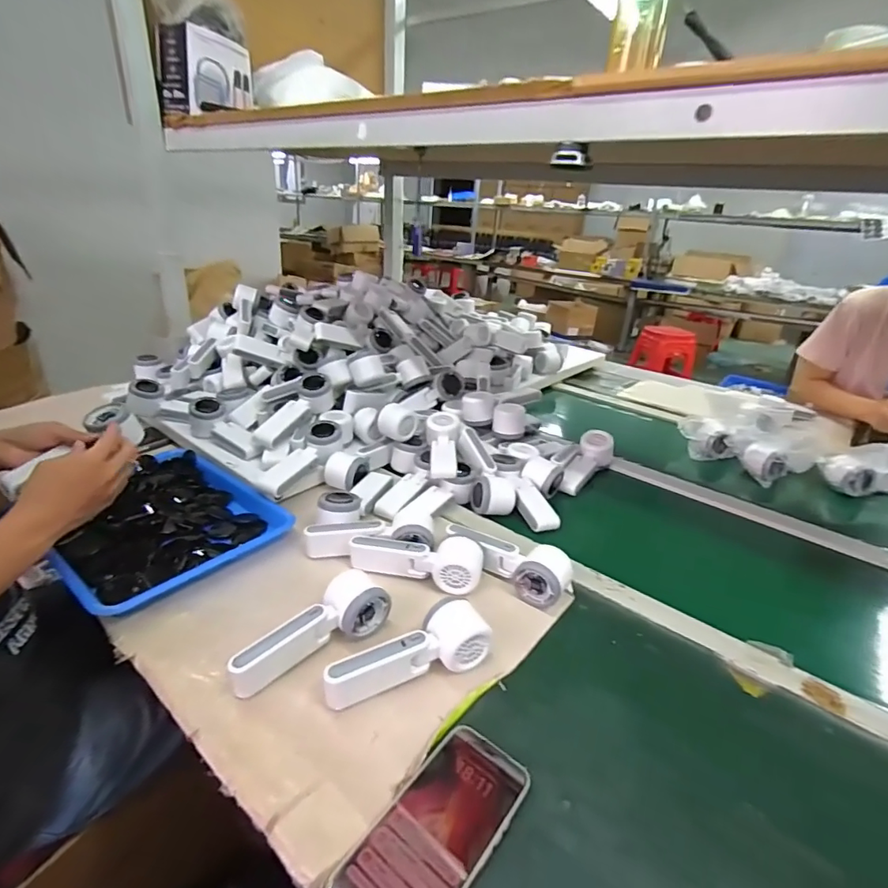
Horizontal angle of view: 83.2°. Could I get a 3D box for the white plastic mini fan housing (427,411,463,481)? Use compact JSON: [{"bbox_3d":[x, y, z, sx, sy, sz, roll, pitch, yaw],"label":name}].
[{"bbox_3d":[-0.003,-0.001,0.815,0.057,0.048,0.159,4,25,0],"label":"white plastic mini fan housing"}]

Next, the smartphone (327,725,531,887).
[{"bbox_3d":[-0.003,0.288,0.374,0.076,0.010,0.163,20,30,31],"label":"smartphone"}]

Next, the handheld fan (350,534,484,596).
[{"bbox_3d":[-0.035,0.140,0.626,0.165,0.049,0.047,10,26,13],"label":"handheld fan"}]

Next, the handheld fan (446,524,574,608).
[{"bbox_3d":[0.076,0.145,0.630,0.166,0.057,0.047,19,29,28],"label":"handheld fan"}]

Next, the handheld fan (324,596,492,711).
[{"bbox_3d":[-0.033,0.210,0.485,0.162,0.055,0.056,-14,31,-34],"label":"handheld fan"}]

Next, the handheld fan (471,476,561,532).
[{"bbox_3d":[0.107,0.086,0.759,0.114,0.048,0.102,-3,26,-16],"label":"handheld fan"}]

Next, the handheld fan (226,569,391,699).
[{"bbox_3d":[-0.140,0.194,0.522,0.170,0.060,0.057,-17,33,-38],"label":"handheld fan"}]

